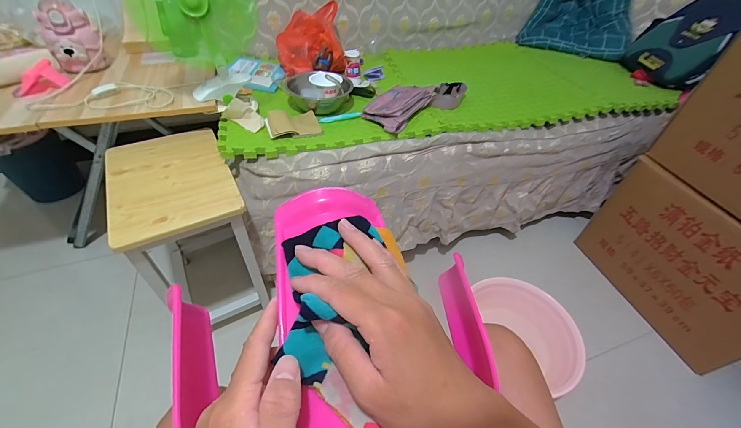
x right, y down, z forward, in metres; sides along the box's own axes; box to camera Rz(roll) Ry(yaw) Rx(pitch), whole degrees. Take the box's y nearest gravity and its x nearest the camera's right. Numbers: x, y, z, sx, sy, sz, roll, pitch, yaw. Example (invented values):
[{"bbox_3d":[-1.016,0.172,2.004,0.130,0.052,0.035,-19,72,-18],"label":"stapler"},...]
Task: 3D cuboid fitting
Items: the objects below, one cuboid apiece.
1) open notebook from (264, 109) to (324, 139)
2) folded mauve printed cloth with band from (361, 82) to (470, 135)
[{"bbox_3d":[-0.202,-0.239,0.838,0.132,0.022,0.114,-12,47,-15],"label":"open notebook"},{"bbox_3d":[0.137,-0.349,0.965,0.386,0.052,0.169,-34,56,-31],"label":"folded mauve printed cloth with band"}]

